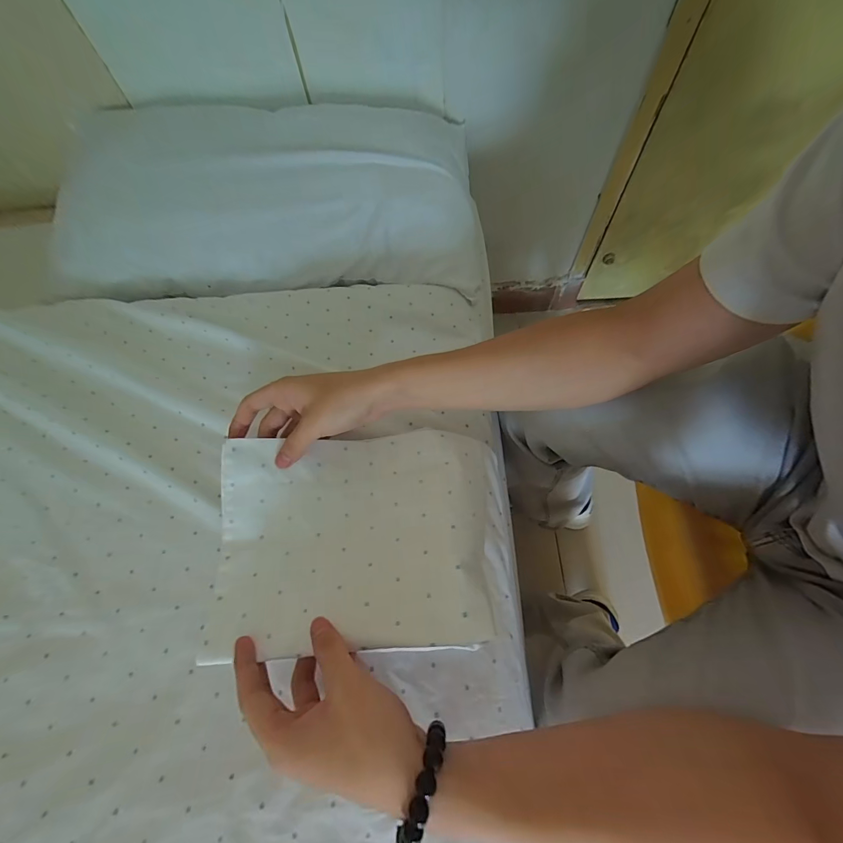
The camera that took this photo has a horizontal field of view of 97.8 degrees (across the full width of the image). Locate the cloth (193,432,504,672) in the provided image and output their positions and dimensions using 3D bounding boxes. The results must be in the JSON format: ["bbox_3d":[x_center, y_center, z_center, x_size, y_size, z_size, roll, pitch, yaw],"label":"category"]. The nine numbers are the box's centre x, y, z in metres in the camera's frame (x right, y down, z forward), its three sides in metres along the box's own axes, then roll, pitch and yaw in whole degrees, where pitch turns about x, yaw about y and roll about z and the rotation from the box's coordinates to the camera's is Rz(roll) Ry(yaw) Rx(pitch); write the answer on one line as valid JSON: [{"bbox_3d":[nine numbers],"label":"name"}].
[{"bbox_3d":[-0.057,0.100,0.342,0.258,0.052,0.192,-4,63,1],"label":"cloth"}]

